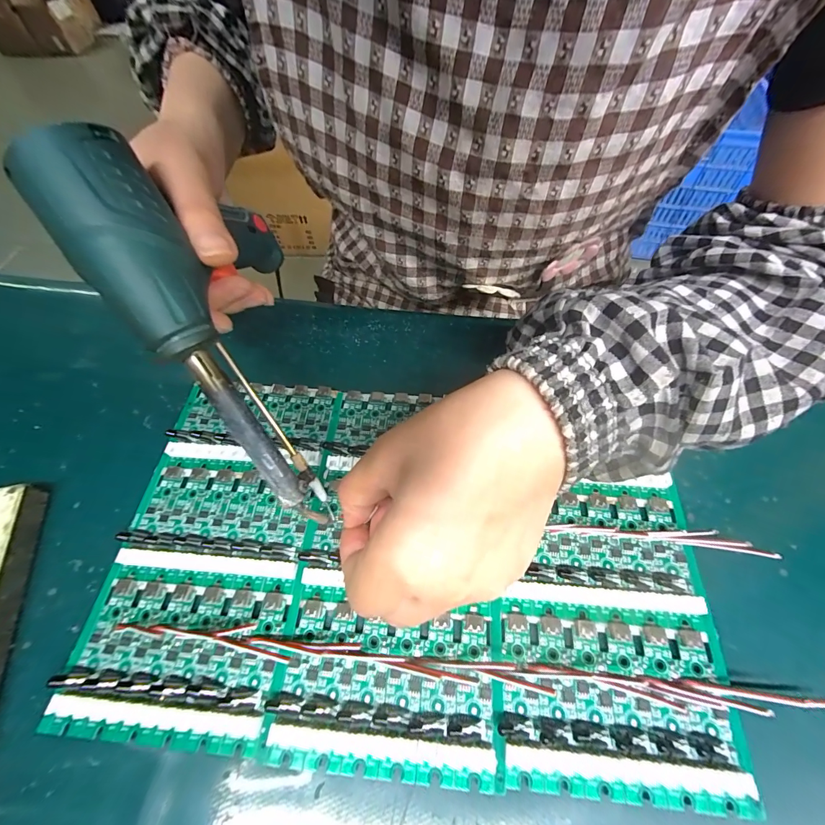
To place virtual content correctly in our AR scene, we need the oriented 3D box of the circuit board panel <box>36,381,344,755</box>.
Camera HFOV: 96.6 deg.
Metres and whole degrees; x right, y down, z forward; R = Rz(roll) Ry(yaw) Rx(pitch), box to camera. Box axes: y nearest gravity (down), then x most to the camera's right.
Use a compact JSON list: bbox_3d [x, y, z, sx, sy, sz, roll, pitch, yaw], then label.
[{"bbox_3d":[-0.108,0.063,0.206,0.102,0.008,0.185,3,60,4],"label":"circuit board panel"}]

